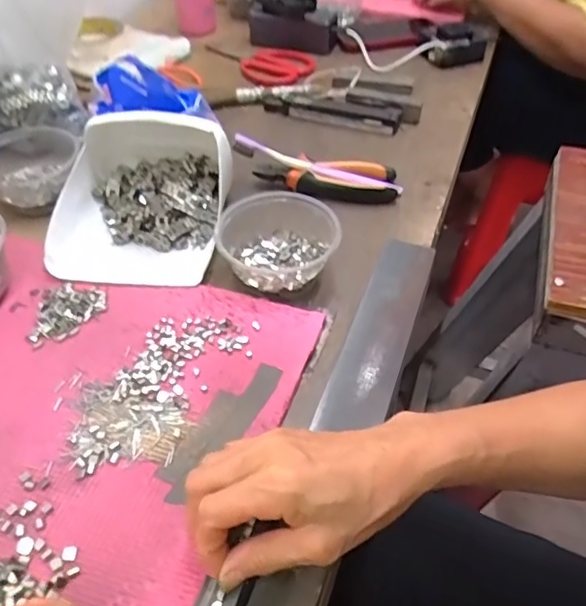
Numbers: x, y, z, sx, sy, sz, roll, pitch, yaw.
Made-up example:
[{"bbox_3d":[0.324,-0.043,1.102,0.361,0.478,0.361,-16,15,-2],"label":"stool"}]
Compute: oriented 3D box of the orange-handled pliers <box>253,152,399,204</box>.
[{"bbox_3d":[0.037,-0.135,0.602,0.144,0.025,0.048,5,47,3],"label":"orange-handled pliers"}]

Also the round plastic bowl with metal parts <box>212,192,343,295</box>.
[{"bbox_3d":[-0.012,-0.055,0.507,0.099,0.052,0.091,1,47,-1],"label":"round plastic bowl with metal parts"}]

